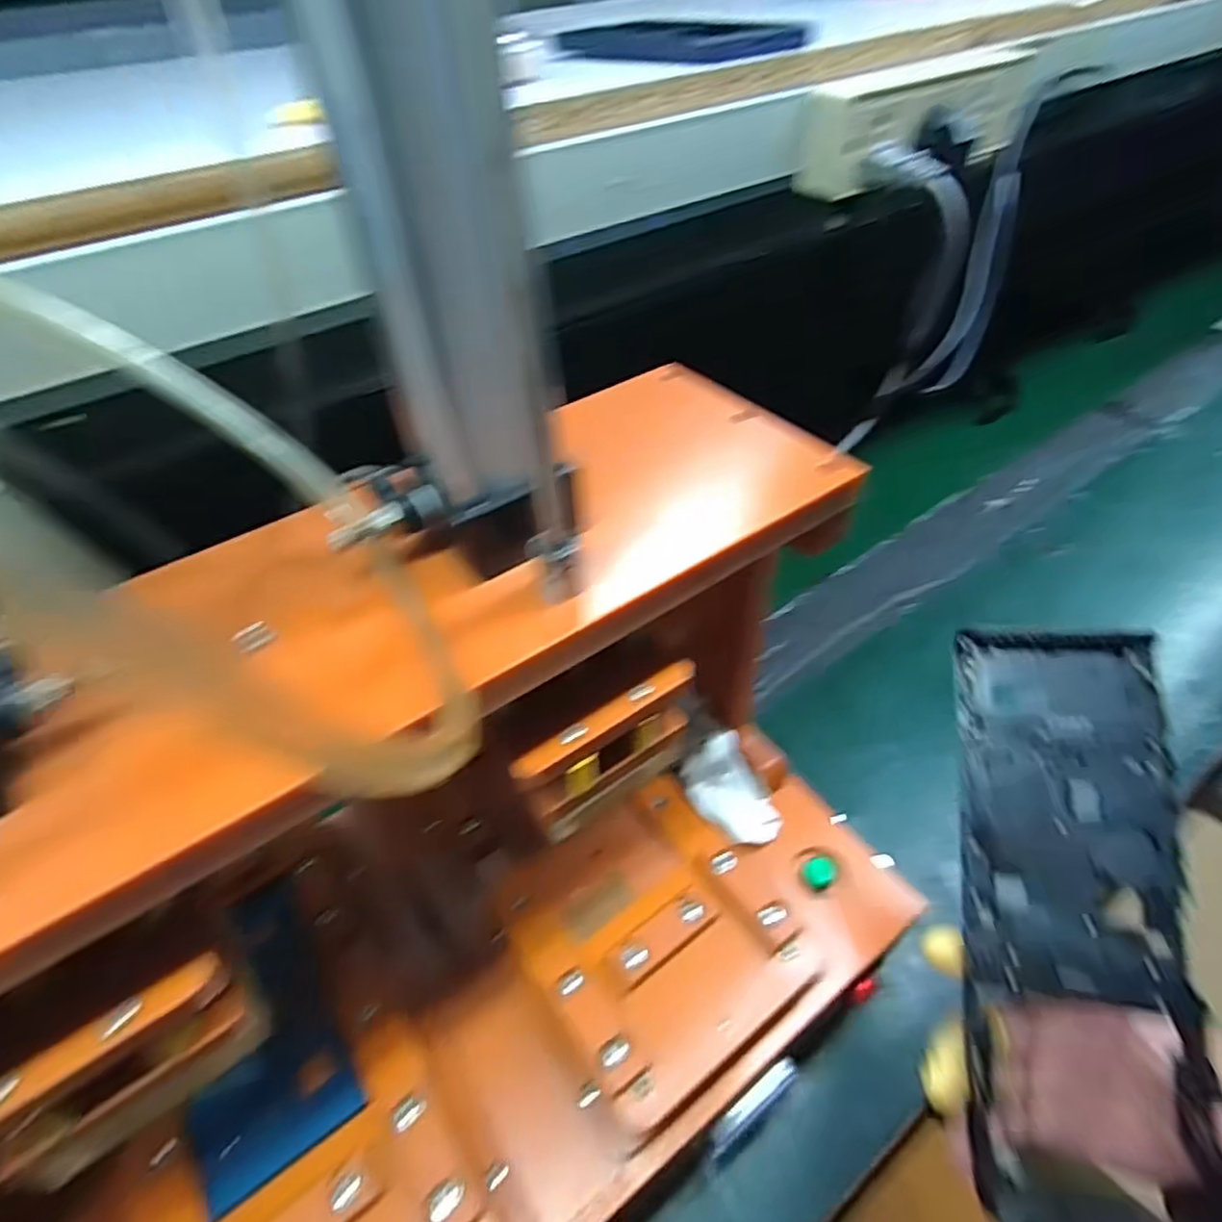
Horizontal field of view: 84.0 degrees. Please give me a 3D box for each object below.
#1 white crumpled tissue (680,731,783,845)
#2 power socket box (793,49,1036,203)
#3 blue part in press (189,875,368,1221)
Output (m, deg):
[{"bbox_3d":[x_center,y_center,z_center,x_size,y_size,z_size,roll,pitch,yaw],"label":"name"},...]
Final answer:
[{"bbox_3d":[0.072,0.108,0.406,0.043,0.035,0.061,-29,49,-21],"label":"white crumpled tissue"},{"bbox_3d":[0.194,-0.296,0.408,0.183,0.052,0.029,-24,48,-18],"label":"power socket box"},{"bbox_3d":[-0.168,0.197,0.325,0.066,0.011,0.126,-27,49,-20],"label":"blue part in press"}]

